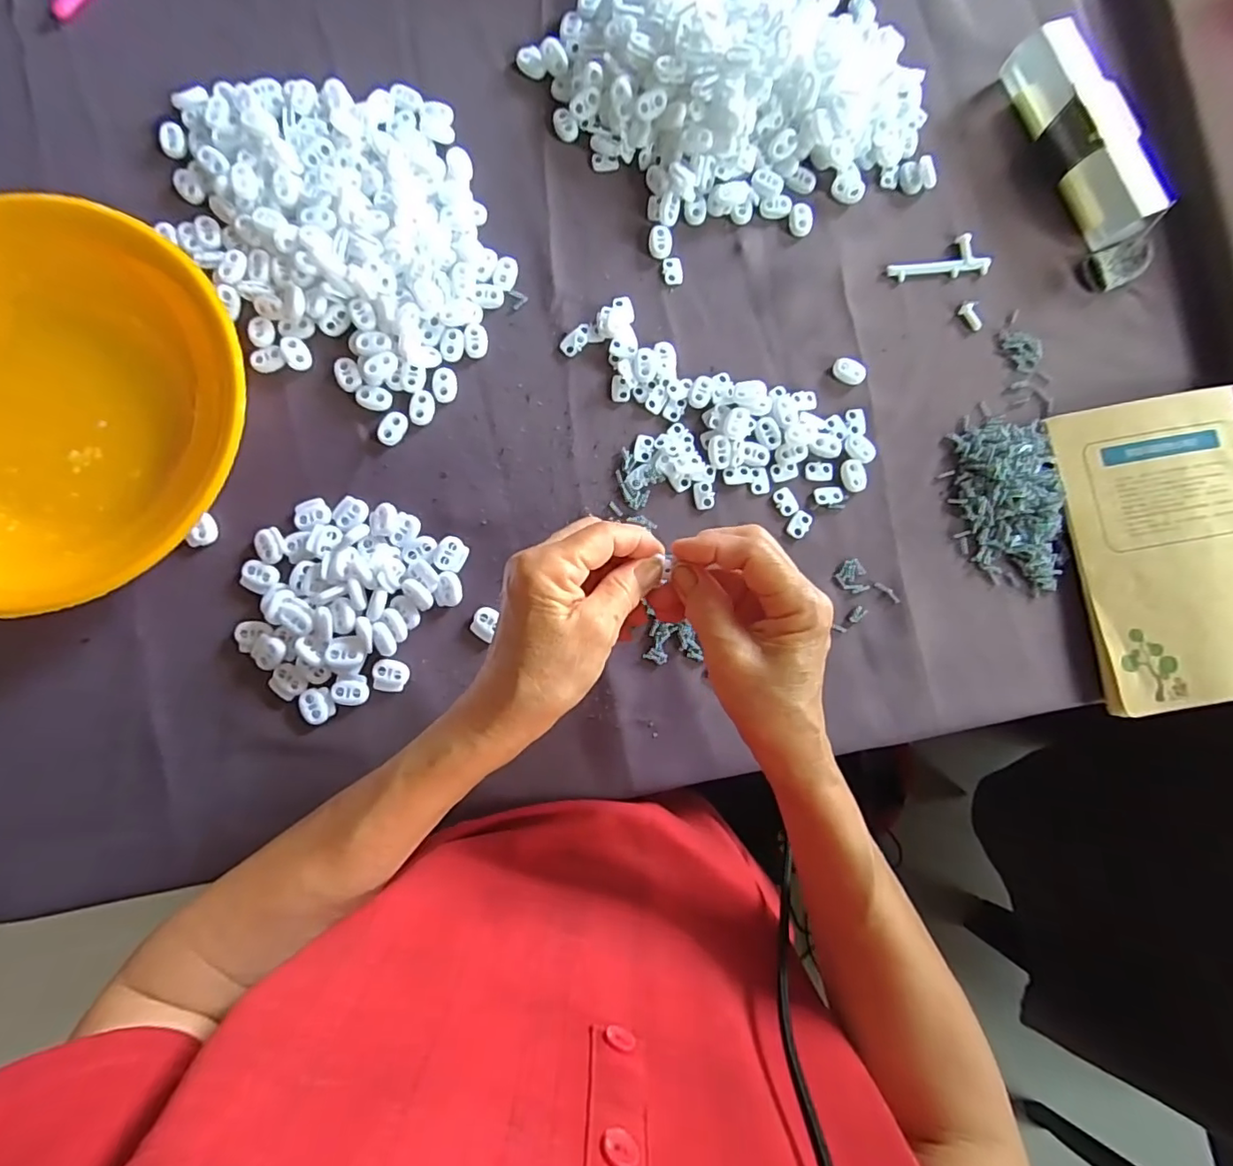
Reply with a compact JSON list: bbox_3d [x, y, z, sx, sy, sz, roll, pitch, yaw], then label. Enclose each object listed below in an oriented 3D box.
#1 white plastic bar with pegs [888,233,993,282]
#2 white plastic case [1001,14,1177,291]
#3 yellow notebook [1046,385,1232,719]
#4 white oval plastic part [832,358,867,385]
[{"bbox_3d":[0.229,-0.231,0.400,0.073,0.006,0.029,-7,85,-4],"label":"white plastic bar with pegs"},{"bbox_3d":[0.336,-0.304,0.398,0.043,0.034,0.178,-21,86,-5],"label":"white plastic case"},{"bbox_3d":[0.380,-0.025,0.377,0.135,0.014,0.204,-9,85,-4],"label":"yellow notebook"},{"bbox_3d":[0.161,-0.146,0.387,0.023,0.006,0.017,33,83,1],"label":"white oval plastic part"}]

